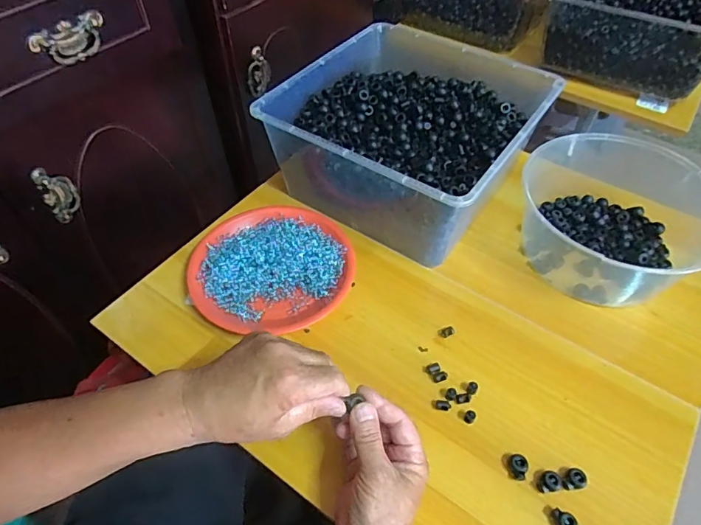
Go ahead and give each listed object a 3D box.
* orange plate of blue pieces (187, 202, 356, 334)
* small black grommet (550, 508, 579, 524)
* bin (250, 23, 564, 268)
[{"bbox_3d":[-0.091,-0.002,0.584,0.186,0.036,0.189,0,51,0],"label":"orange plate of blue pieces"},{"bbox_3d":[0.185,0.224,0.409,0.014,0.013,0.022,-34,59,-25],"label":"small black grommet"},{"bbox_3d":[0.085,-0.181,0.654,0.297,0.136,0.320,29,56,21],"label":"bin"}]

